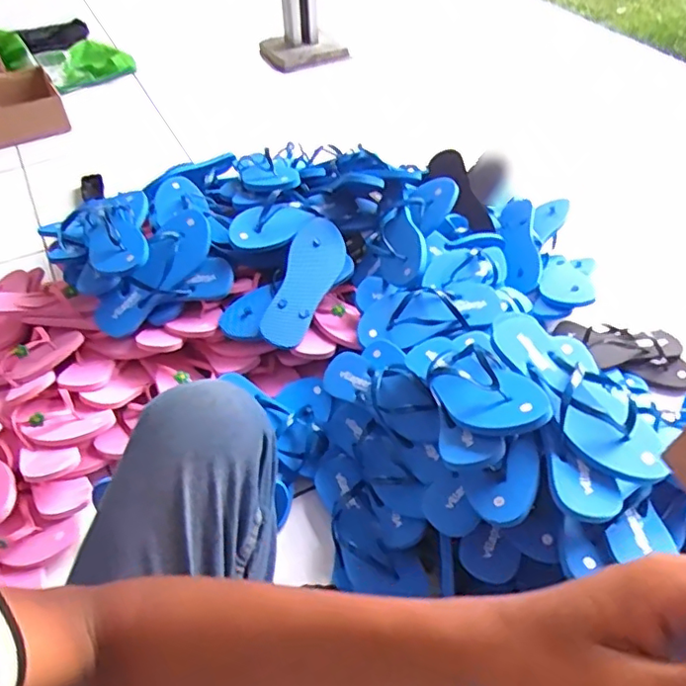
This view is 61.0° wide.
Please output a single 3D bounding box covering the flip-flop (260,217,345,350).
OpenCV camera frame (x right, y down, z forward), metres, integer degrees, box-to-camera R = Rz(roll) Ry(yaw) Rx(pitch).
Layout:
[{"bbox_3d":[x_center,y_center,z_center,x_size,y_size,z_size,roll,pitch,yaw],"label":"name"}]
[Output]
[{"bbox_3d":[-0.062,-0.102,0.942,0.085,0.032,0.242,29,69,-7],"label":"flip-flop"}]

